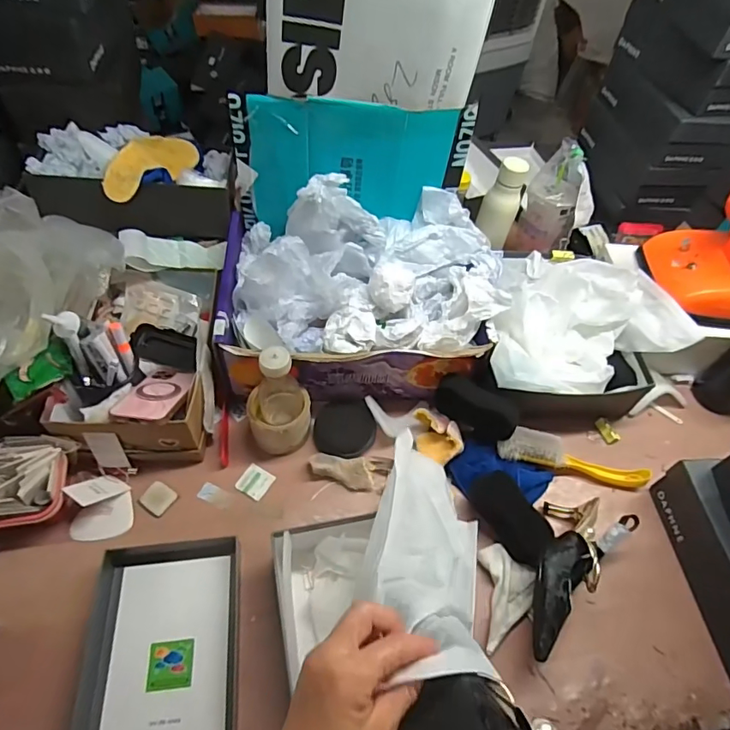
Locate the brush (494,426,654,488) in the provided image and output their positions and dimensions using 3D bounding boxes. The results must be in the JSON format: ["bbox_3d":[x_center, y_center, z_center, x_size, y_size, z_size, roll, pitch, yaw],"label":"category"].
[{"bbox_3d":[0.317,0.143,0.742,0.232,0.054,0.047,10,54,2],"label":"brush"}]

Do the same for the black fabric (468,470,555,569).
[{"bbox_3d":[0.205,0.208,0.677,0.064,0.028,0.129,-23,60,-21],"label":"black fabric"}]

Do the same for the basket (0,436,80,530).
[{"bbox_3d":[-0.469,0.155,0.620,0.179,0.077,0.108,-10,56,-12],"label":"basket"}]

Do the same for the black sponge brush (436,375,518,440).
[{"bbox_3d":[0.167,0.062,0.734,0.126,0.073,0.034,33,58,17],"label":"black sponge brush"}]

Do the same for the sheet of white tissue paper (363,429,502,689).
[{"bbox_3d":[0.061,0.175,0.471,0.109,0.072,0.306,10,20,1],"label":"sheet of white tissue paper"}]

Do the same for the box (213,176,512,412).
[{"bbox_3d":[-0.009,-0.123,0.761,0.410,0.210,0.277,0,54,-5],"label":"box"}]

